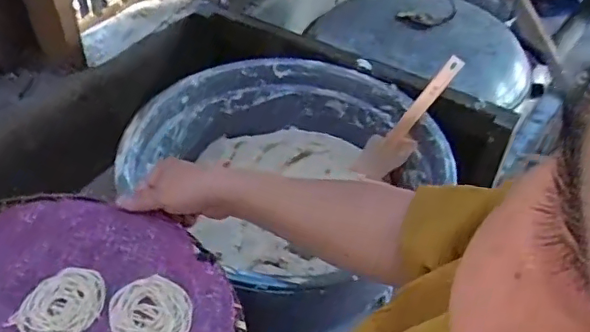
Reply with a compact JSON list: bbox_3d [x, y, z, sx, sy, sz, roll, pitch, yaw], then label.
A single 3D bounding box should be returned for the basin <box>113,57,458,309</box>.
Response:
[{"bbox_3d":[-0.019,0.016,0.795,0.370,0.165,0.376,2,44,-2],"label":"basin"}]

